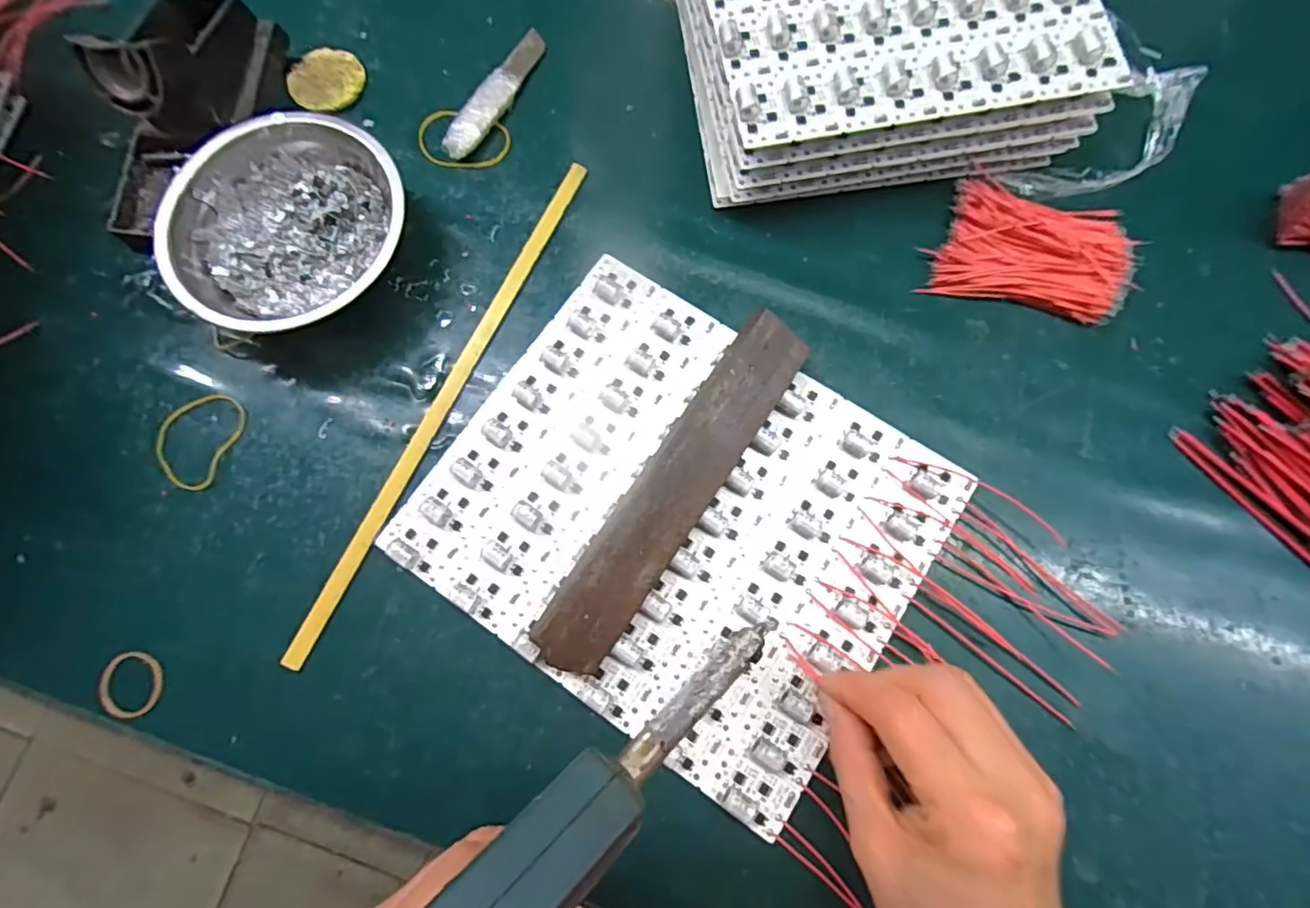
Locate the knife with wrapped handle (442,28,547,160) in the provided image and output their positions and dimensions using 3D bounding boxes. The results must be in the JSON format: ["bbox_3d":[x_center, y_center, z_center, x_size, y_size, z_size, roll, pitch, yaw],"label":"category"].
[{"bbox_3d":[-0.099,-0.226,0.369,0.021,0.011,0.105,25,77,7],"label":"knife with wrapped handle"}]

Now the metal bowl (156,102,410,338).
[{"bbox_3d":[-0.197,-0.121,0.328,0.123,0.041,0.122,0,75,1],"label":"metal bowl"}]

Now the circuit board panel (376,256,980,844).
[{"bbox_3d":[0.013,0.028,0.303,0.236,0.011,0.199,34,78,9],"label":"circuit board panel"}]

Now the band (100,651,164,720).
[{"bbox_3d":[-0.255,0.112,0.288,0.031,0.005,0.026,34,78,9],"label":"band"}]

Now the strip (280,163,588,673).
[{"bbox_3d":[-0.111,-0.034,0.323,0.013,0.004,0.309,23,77,7],"label":"strip"}]

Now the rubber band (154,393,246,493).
[{"bbox_3d":[-0.247,-0.009,0.318,0.041,0.004,0.053,23,77,7],"label":"rubber band"}]

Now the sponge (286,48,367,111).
[{"bbox_3d":[-0.208,-0.238,0.376,0.044,0.006,0.050,16,76,5],"label":"sponge"}]

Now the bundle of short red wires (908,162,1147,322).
[{"bbox_3d":[0.213,-0.117,0.334,0.104,0.016,0.075,12,76,4],"label":"bundle of short red wires"}]

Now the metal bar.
[{"bbox_3d":[0.012,0.016,0.290,0.044,0.006,0.196,38,78,-16],"label":"metal bar"}]

